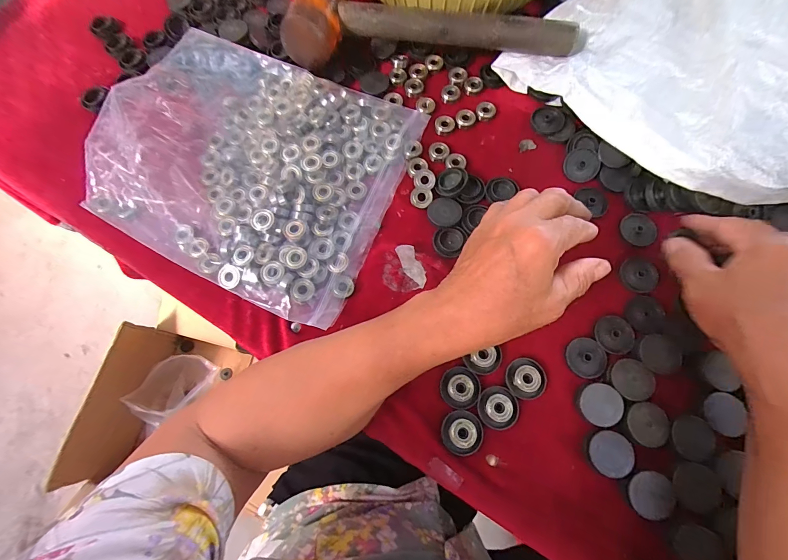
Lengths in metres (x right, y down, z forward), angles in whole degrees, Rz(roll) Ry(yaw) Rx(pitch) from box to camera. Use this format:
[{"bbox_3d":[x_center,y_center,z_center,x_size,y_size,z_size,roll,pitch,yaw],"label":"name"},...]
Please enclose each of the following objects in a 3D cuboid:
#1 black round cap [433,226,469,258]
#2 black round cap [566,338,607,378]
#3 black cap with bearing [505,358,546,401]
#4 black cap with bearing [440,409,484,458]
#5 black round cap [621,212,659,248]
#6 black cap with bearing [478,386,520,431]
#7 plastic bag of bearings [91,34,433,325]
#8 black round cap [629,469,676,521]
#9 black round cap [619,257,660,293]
[{"bbox_3d":[0.052,-0.038,0.328,0.027,0.008,0.031,26,73,7],"label":"black round cap"},{"bbox_3d":[0.168,0.068,0.295,0.032,0.004,0.033,1,72,-2],"label":"black round cap"},{"bbox_3d":[0.113,0.084,0.288,0.032,0.008,0.034,1,72,-2],"label":"black cap with bearing"},{"bbox_3d":[0.056,0.125,0.277,0.033,0.013,0.032,1,72,-2],"label":"black cap with bearing"},{"bbox_3d":[0.239,-0.050,0.331,0.031,0.004,0.033,11,72,2],"label":"black round cap"},{"bbox_3d":[0.087,0.106,0.281,0.033,0.008,0.033,1,72,-2],"label":"black cap with bearing"},{"bbox_3d":[-0.138,-0.118,0.336,0.278,0.039,0.249,22,72,5],"label":"plastic bag of bearings"},{"bbox_3d":[0.194,0.162,0.255,0.030,0.006,0.032,1,72,-2],"label":"black round cap"},{"bbox_3d":[0.229,-0.005,0.317,0.031,0.007,0.032,1,72,-2],"label":"black round cap"}]

